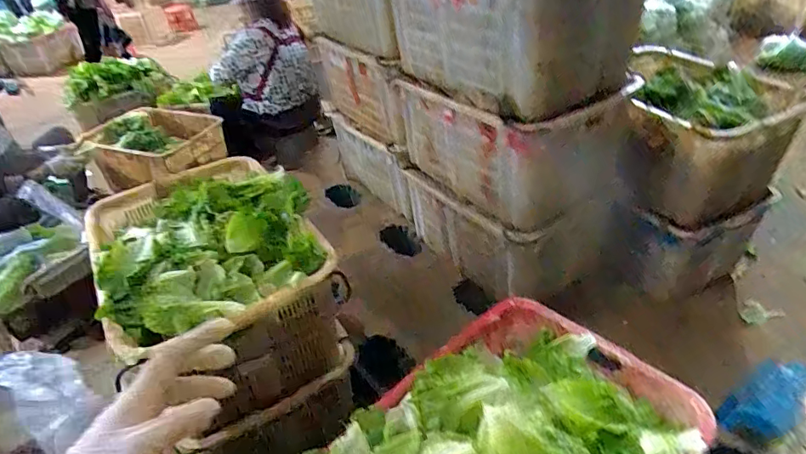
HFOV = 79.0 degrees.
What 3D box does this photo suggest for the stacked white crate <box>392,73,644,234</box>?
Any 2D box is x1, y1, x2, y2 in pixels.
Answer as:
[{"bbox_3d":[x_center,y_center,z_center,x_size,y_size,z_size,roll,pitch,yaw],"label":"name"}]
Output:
[{"bbox_3d":[0.340,-0.310,1.602,0.512,0.347,0.619,-20,39,-18],"label":"stacked white crate"}]

